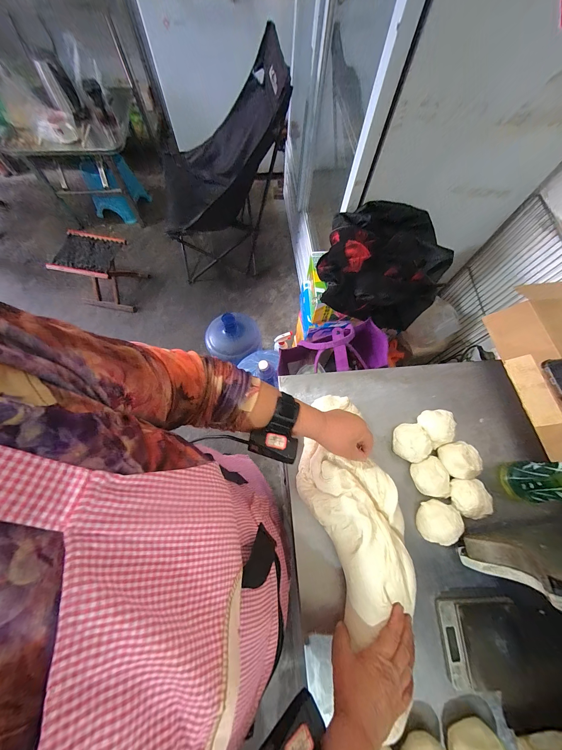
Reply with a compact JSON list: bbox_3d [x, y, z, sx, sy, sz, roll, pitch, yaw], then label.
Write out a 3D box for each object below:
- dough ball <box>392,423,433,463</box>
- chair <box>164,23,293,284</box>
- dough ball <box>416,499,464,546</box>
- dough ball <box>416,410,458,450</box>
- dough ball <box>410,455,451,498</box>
[{"bbox_3d":[0.247,0.129,0.486,0.059,0.051,0.068,-15,71,-8],"label":"dough ball"},{"bbox_3d":[-0.275,-1.022,1.293,0.684,0.753,0.635,-10,70,-6],"label":"chair"},{"bbox_3d":[0.271,0.253,0.440,0.060,0.047,0.066,1,69,-2],"label":"dough ball"},{"bbox_3d":[0.309,0.101,0.502,0.071,0.041,0.067,1,69,-2],"label":"dough ball"},{"bbox_3d":[0.274,0.190,0.467,0.064,0.045,0.066,1,69,-2],"label":"dough ball"}]

